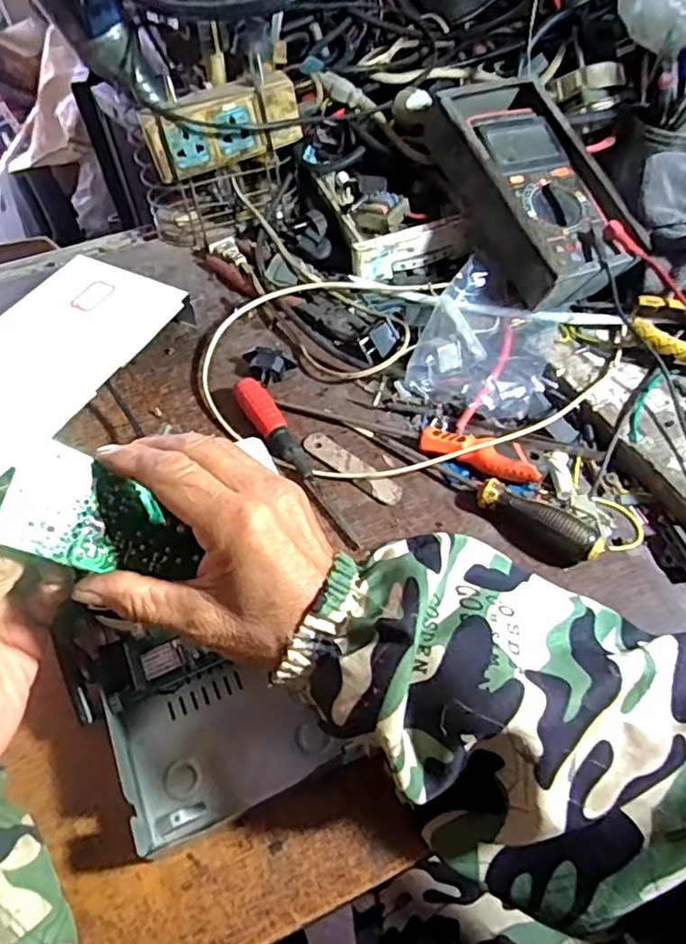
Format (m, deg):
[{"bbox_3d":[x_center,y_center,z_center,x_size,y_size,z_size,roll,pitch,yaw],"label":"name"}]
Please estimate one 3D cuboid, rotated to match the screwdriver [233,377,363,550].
[{"bbox_3d":[-0.040,-0.011,0.465,0.026,0.020,0.164,-25,57,-13],"label":"screwdriver"}]

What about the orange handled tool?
[{"bbox_3d":[0.103,-0.015,0.463,0.089,0.019,0.022,17,58,14],"label":"orange handled tool"}]

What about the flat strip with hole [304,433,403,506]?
[{"bbox_3d":[0.007,-0.004,0.475,0.089,0.004,0.019,34,63,24],"label":"flat strip with hole"}]

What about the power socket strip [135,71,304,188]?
[{"bbox_3d":[-0.105,-0.304,0.544,0.132,0.053,0.034,-20,56,-10],"label":"power socket strip"}]

